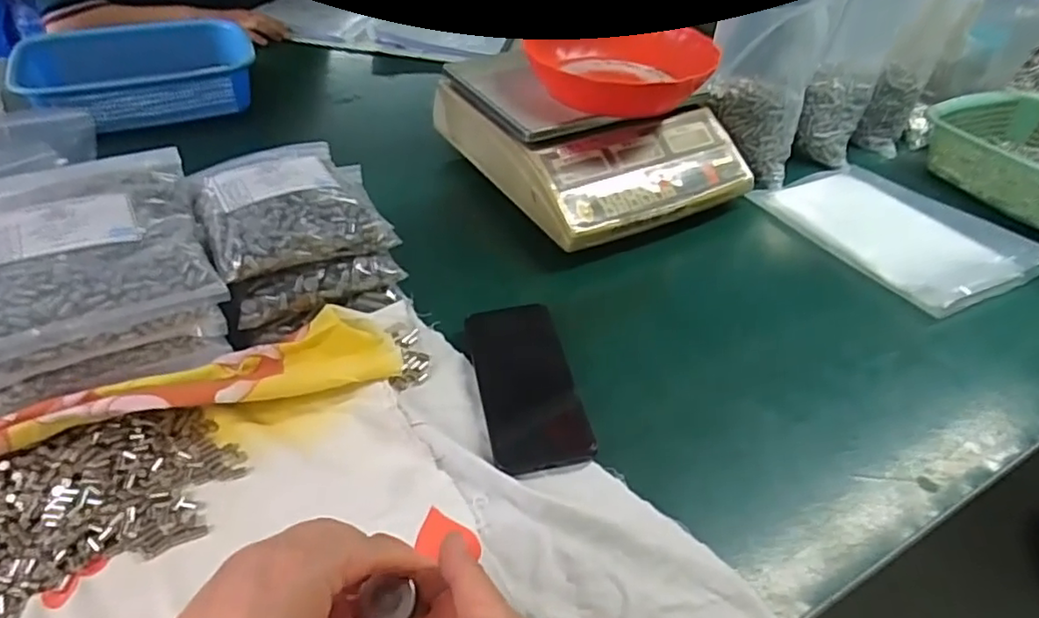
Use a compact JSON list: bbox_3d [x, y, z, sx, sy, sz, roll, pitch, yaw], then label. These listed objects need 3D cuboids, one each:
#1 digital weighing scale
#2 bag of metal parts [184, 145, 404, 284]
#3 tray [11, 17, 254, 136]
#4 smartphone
[{"bbox_3d":[0.083,-0.215,0.739,0.263,0.087,0.308,-19,48,-23],"label":"digital weighing scale"},{"bbox_3d":[-0.209,-0.099,0.563,0.147,0.038,0.168,-20,48,-23],"label":"bag of metal parts"},{"bbox_3d":[-0.526,-0.331,0.877,0.286,0.063,0.212,-14,46,-18],"label":"tray"},{"bbox_3d":[0.005,0.058,0.502,0.074,0.010,0.154,-11,50,-6],"label":"smartphone"}]

